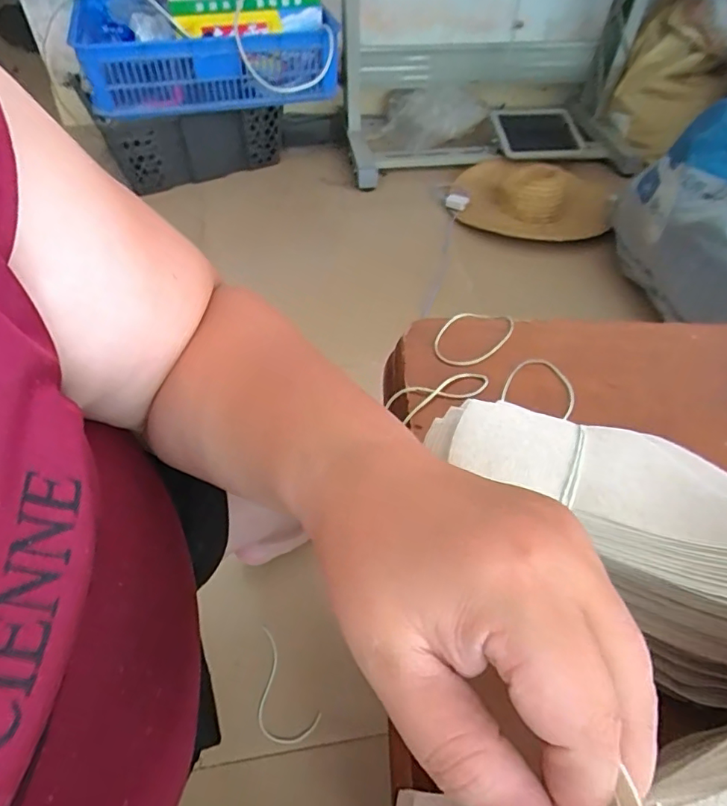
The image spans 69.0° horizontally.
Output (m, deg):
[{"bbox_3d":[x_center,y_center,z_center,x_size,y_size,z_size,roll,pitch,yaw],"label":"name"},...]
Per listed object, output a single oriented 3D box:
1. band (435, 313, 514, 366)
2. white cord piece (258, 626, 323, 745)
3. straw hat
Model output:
[{"bbox_3d":[0.089,-0.055,0.427,0.046,0.008,0.079,33,53,24],"label":"band"},{"bbox_3d":[-0.112,0.352,0.648,0.065,0.005,0.133,-30,57,-25],"label":"white cord piece"},{"bbox_3d":[0.428,-0.541,1.339,0.386,0.097,0.312,13,51,8],"label":"straw hat"}]

